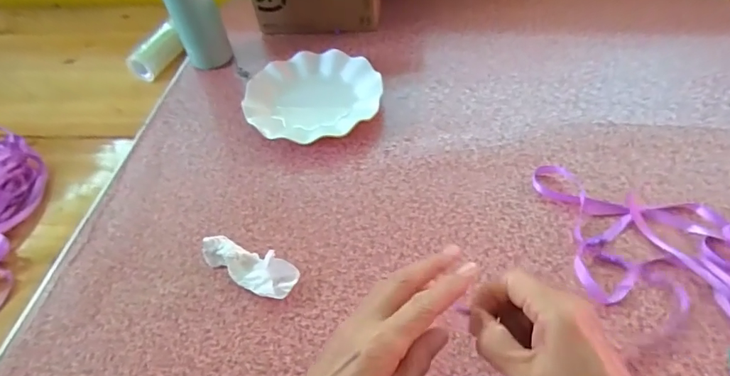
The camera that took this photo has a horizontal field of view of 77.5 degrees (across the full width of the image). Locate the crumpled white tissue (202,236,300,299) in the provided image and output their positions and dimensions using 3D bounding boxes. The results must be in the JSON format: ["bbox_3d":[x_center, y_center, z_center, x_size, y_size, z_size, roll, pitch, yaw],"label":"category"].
[{"bbox_3d":[-0.118,0.078,0.461,0.106,0.025,0.038,22,55,23],"label":"crumpled white tissue"}]

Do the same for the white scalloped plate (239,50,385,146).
[{"bbox_3d":[-0.069,-0.122,0.622,0.178,0.031,0.178,-3,49,4],"label":"white scalloped plate"}]

